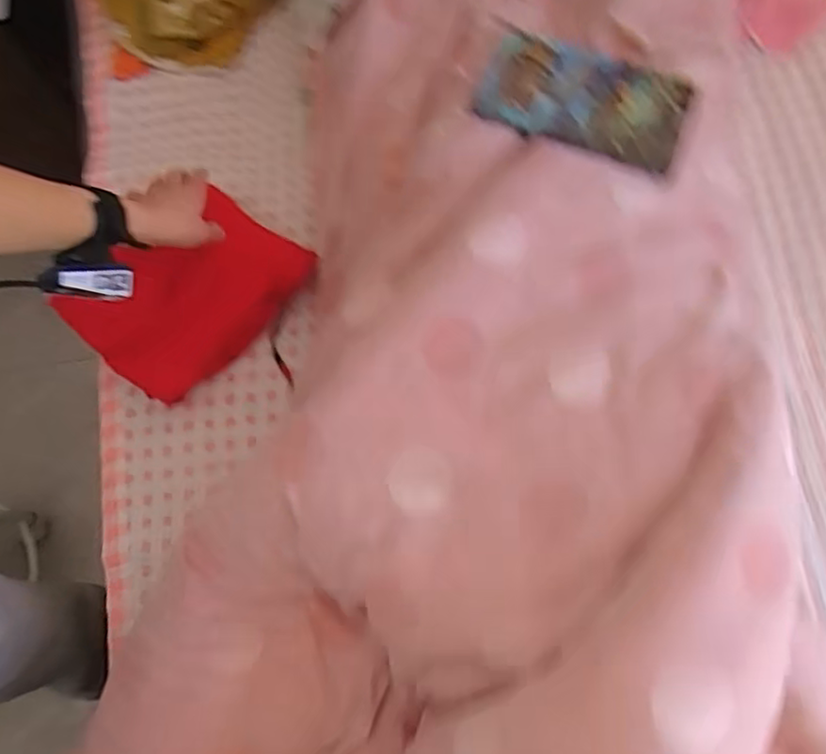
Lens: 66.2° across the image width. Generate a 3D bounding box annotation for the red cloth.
[{"bbox_3d":[-0.259,-0.101,0.734,0.247,0.053,0.177,-42,76,-10],"label":"red cloth"}]

